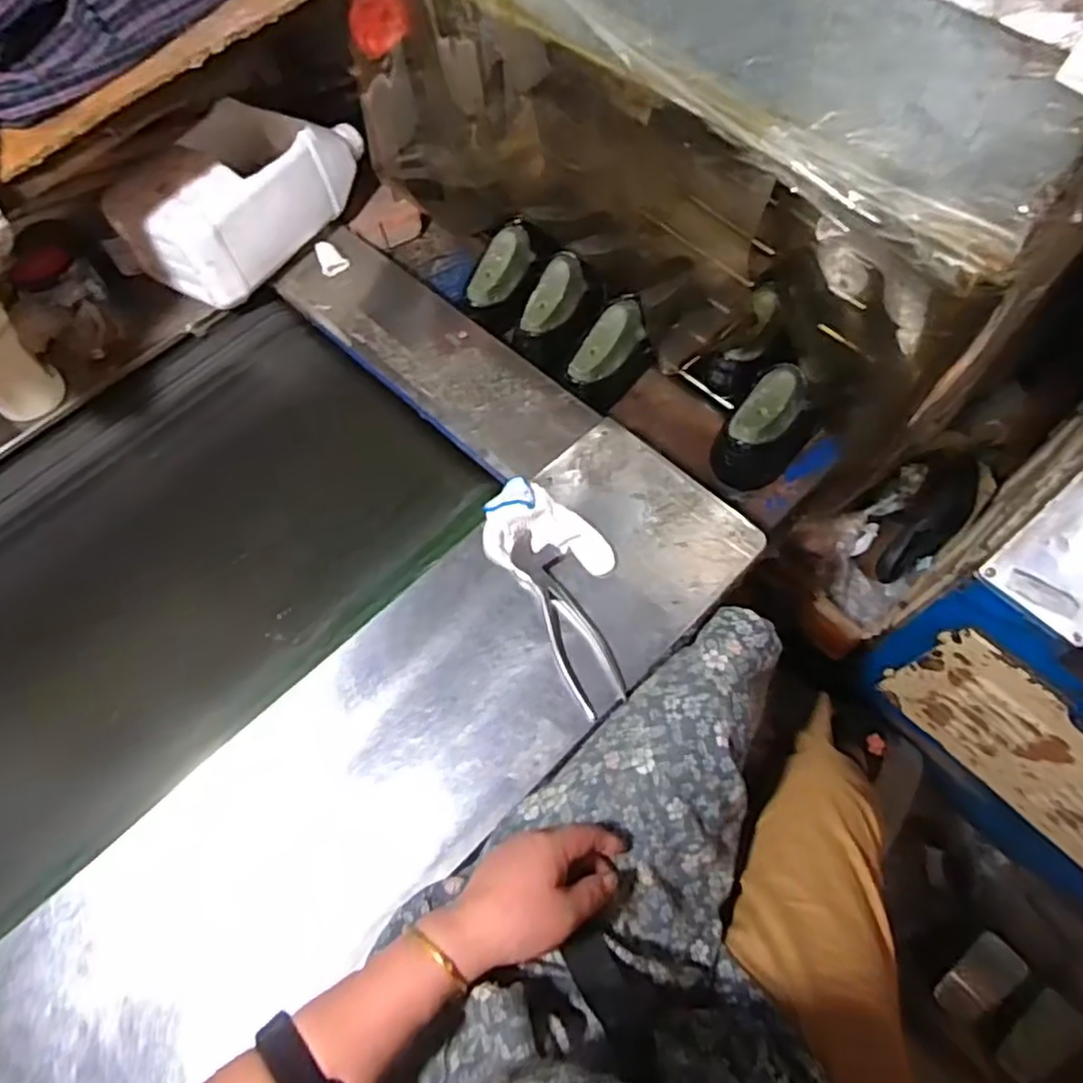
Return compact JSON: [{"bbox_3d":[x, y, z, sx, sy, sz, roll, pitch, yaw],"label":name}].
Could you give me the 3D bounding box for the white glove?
[{"bbox_3d":[0.003,-0.001,0.706,0.131,0.029,0.091,36,71,17],"label":"white glove"}]

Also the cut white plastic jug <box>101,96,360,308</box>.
[{"bbox_3d":[-0.364,-0.441,0.879,0.145,0.164,0.281,31,70,16],"label":"cut white plastic jug"}]

